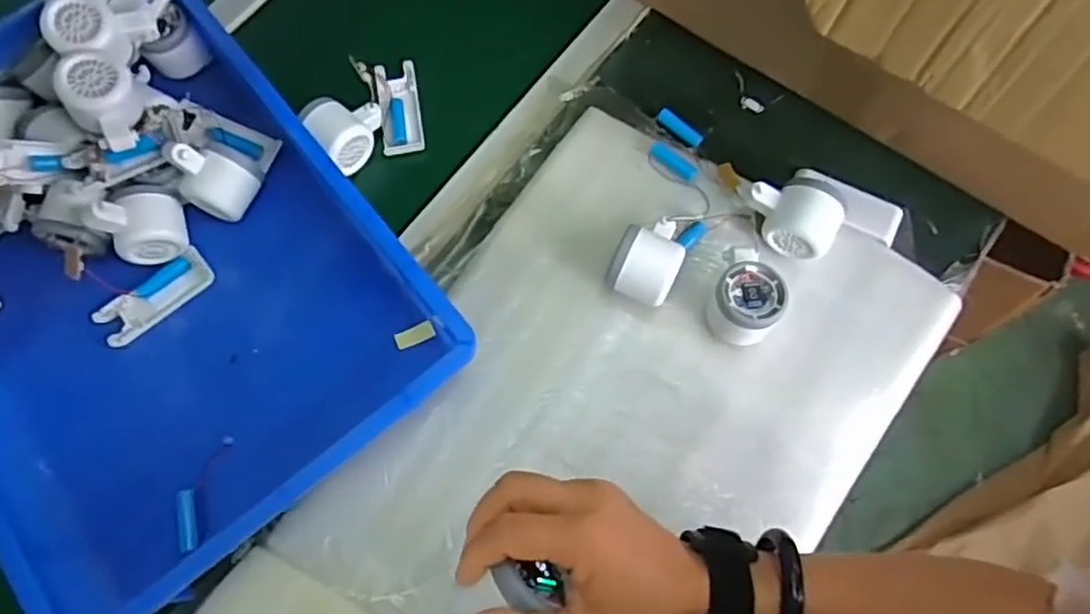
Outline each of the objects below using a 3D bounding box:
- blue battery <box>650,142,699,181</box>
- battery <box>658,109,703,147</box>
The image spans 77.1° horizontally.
[{"bbox_3d":[0.123,-0.139,0.654,0.051,0.012,0.017,42,76,14],"label":"blue battery"},{"bbox_3d":[0.133,-0.175,0.676,0.051,0.014,0.017,41,76,13],"label":"battery"}]

